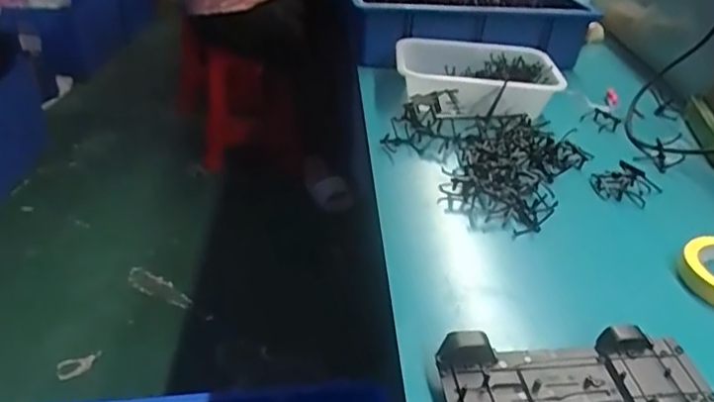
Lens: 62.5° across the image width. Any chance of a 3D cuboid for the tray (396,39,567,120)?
[{"bbox_3d":[0.185,-0.179,0.860,0.236,0.067,0.147,-5,32,-10],"label":"tray"}]

